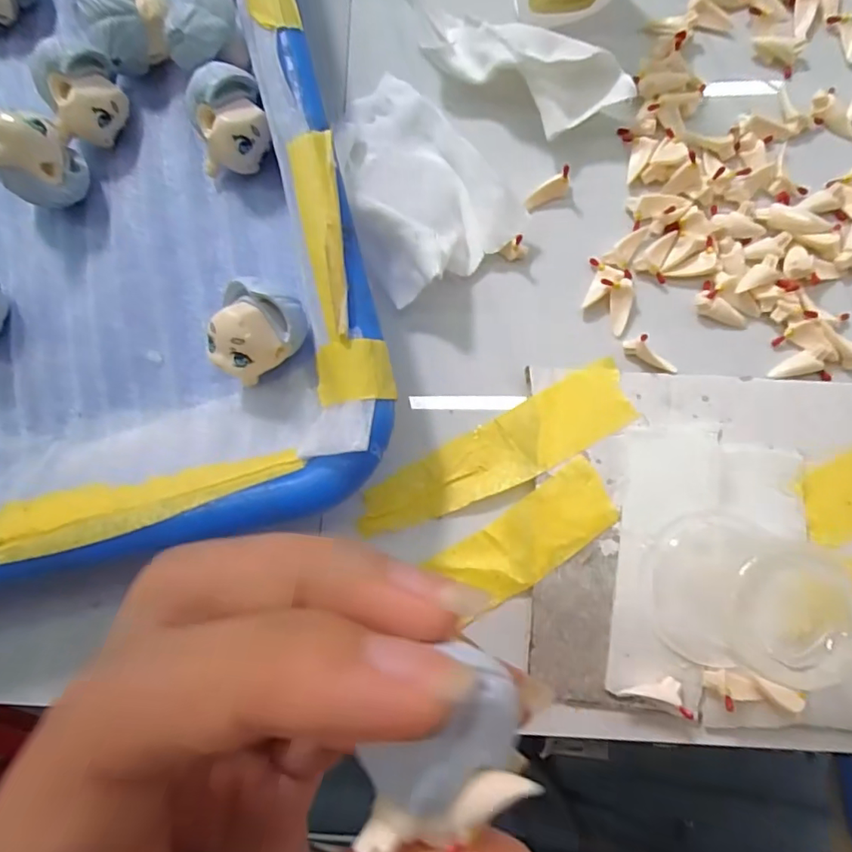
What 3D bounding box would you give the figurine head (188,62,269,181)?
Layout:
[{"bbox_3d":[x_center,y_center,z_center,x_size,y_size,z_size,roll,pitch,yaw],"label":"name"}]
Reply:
[{"bbox_3d":[-0.059,-0.091,0.154,0.022,0.022,0.023,-1,82,4],"label":"figurine head"}]

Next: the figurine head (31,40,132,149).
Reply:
[{"bbox_3d":[-0.104,-0.100,0.157,0.024,0.023,0.017,-36,80,-3],"label":"figurine head"}]

